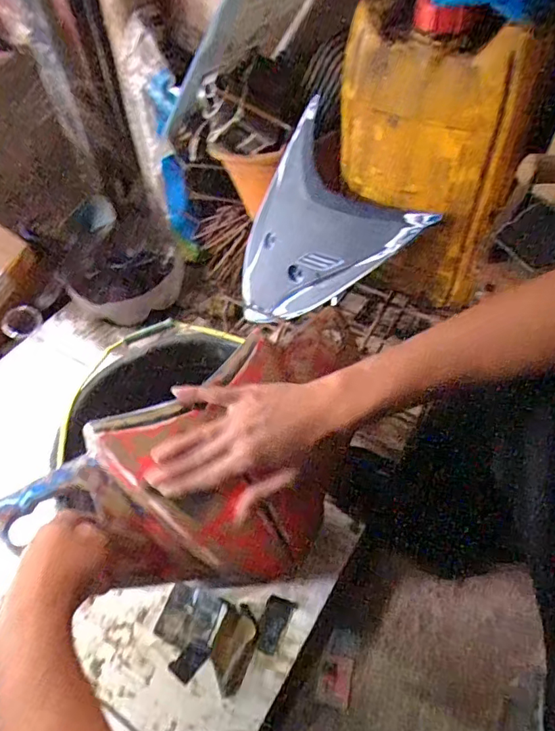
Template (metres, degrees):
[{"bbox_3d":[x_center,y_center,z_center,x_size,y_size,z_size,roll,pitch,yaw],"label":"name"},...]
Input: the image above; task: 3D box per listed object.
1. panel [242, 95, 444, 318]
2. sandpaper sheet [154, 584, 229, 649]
[{"bbox_3d":[0.077,-0.218,0.791,0.268,0.216,0.217,2,52,3],"label":"panel"},{"bbox_3d":[-0.126,0.369,0.734,0.086,0.007,0.077,17,55,14],"label":"sandpaper sheet"}]

